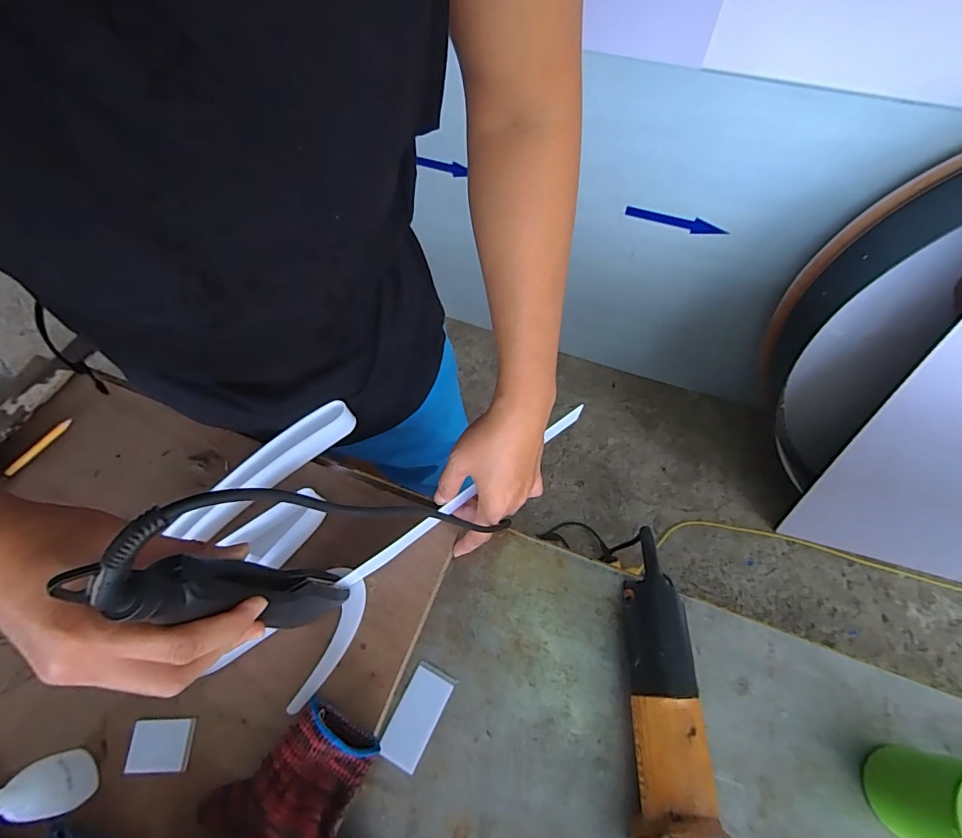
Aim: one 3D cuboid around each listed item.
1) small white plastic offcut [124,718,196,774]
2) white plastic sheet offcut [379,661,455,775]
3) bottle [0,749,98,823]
[{"bbox_3d":[-0.284,0.289,0.414,0.054,0.005,0.041,-3,63,1],"label":"small white plastic offcut"},{"bbox_3d":[-0.059,0.273,0.432,0.038,0.005,0.081,25,66,14],"label":"white plastic sheet offcut"},{"bbox_3d":[-0.351,0.283,0.349,0.032,0.138,0.044,-16,65,-5],"label":"bottle"}]

